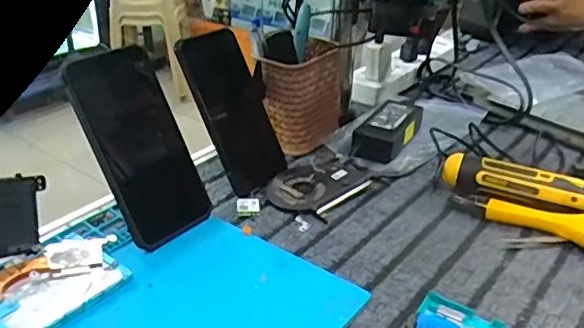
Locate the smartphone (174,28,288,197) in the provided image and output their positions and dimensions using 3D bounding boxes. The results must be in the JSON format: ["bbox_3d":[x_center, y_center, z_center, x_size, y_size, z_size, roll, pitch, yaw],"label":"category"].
[{"bbox_3d":[-0.055,-0.054,0.563,0.015,0.153,0.075,-13,11,45],"label":"smartphone"}]

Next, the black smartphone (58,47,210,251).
[{"bbox_3d":[-0.126,-0.017,0.482,0.017,0.163,0.081,-11,15,45],"label":"black smartphone"}]

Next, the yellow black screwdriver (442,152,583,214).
[{"bbox_3d":[0.244,0.031,0.518,0.210,0.034,0.038,15,33,24],"label":"yellow black screwdriver"}]

